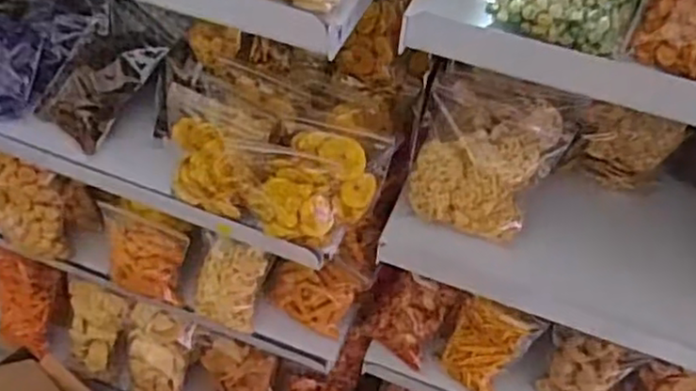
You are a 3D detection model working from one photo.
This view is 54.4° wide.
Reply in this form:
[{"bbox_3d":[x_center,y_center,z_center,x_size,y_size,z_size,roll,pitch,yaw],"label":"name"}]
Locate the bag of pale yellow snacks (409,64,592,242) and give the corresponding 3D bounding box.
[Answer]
[{"bbox_3d":[0.152,-0.044,0.719,0.154,0.115,0.127,15,53,9],"label":"bag of pale yellow snacks"}]

